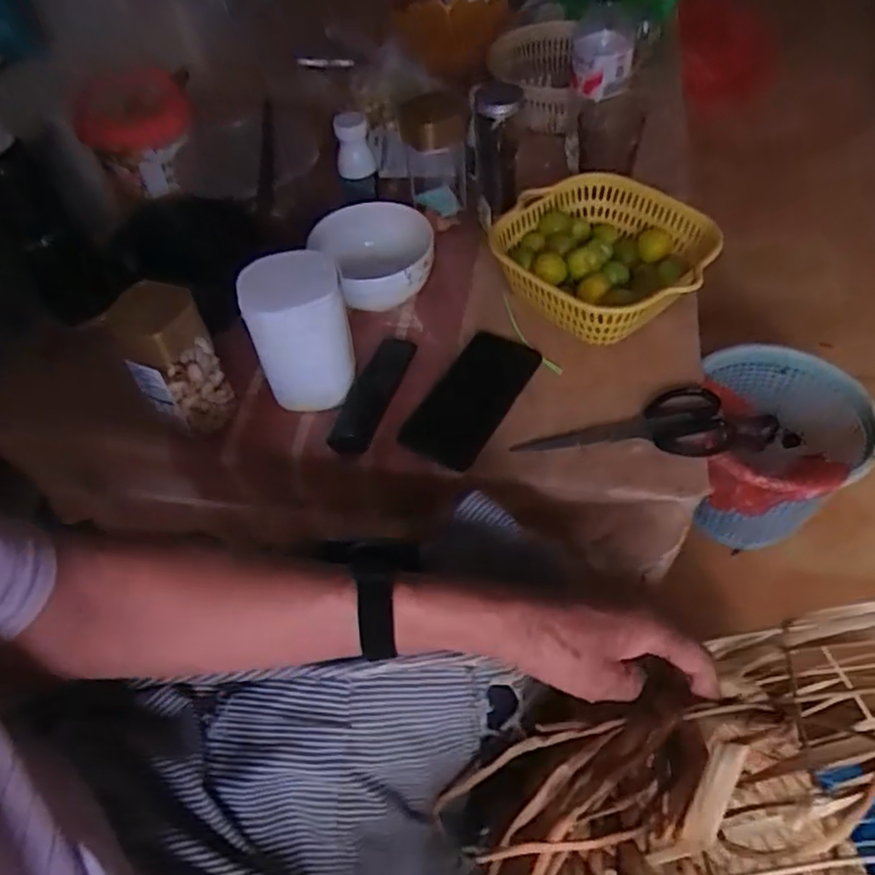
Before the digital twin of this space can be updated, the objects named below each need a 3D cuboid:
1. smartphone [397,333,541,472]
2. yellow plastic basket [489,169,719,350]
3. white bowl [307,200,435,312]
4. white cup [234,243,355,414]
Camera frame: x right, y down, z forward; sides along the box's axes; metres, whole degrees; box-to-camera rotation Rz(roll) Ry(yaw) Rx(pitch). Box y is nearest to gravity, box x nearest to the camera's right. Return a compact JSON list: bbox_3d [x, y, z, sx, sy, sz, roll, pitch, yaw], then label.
[{"bbox_3d":[0.034,-0.041,0.684,0.081,0.006,0.162,23,57,22],"label":"smartphone"},{"bbox_3d":[0.170,-0.182,0.733,0.206,0.077,0.190,-3,51,3],"label":"yellow plastic basket"},{"bbox_3d":[-0.067,-0.193,0.777,0.117,0.070,0.128,-3,51,3],"label":"white bowl"},{"bbox_3d":[-0.127,-0.099,0.666,0.089,0.122,0.083,-12,51,-4],"label":"white cup"}]

